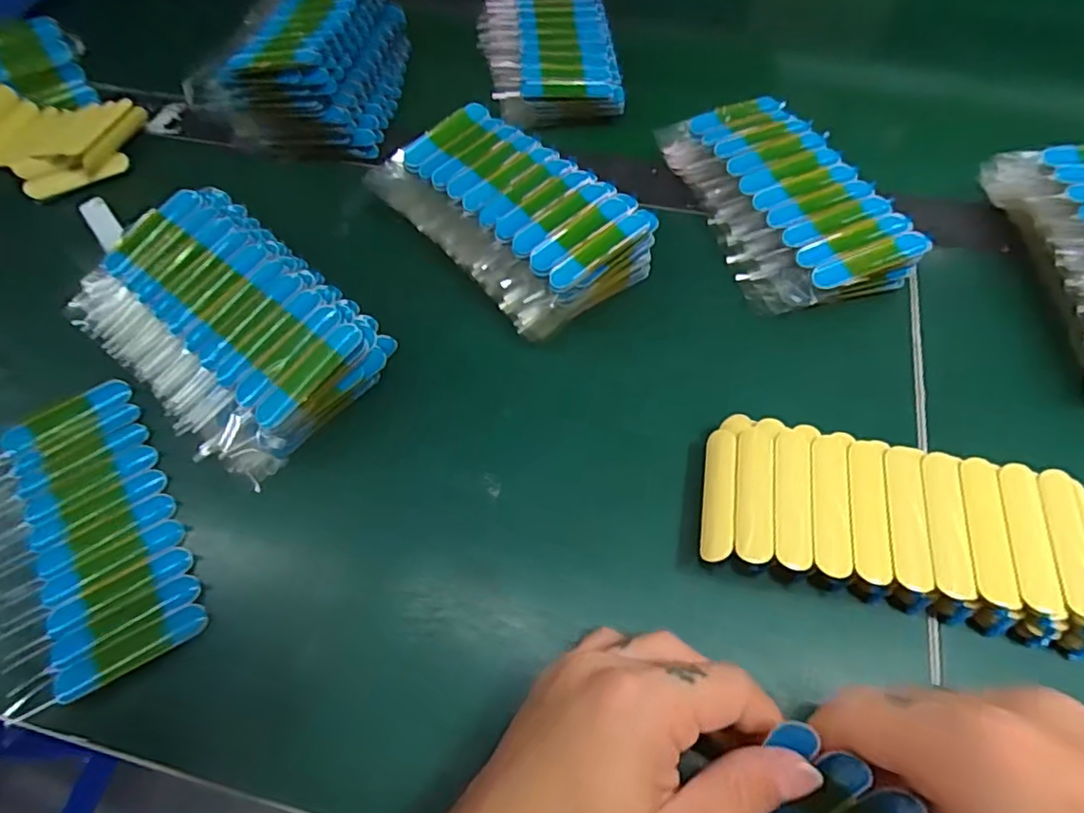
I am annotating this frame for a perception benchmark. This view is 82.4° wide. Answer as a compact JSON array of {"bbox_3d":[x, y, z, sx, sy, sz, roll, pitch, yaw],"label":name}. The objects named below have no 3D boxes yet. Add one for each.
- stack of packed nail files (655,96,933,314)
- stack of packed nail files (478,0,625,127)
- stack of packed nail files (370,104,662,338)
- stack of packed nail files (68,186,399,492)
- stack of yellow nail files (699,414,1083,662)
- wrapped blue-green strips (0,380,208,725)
[{"bbox_3d":[0.139,-0.122,0.361,0.088,0.026,0.158,-15,60,-7],"label":"stack of packed nail files"},{"bbox_3d":[0.004,-0.269,0.455,0.093,0.023,0.157,-4,59,-1],"label":"stack of packed nail files"},{"bbox_3d":[-0.021,-0.112,0.356,0.087,0.038,0.157,-40,66,-20],"label":"stack of packed nail files"},{"bbox_3d":[-0.171,-0.051,0.324,0.177,0.038,0.104,36,67,21],"label":"stack of packed nail files"},{"bbox_3d":[0.147,0.050,0.264,0.150,0.026,0.067,12,61,9],"label":"stack of yellow nail files"},{"bbox_3d":[-0.215,0.058,0.288,0.079,0.016,0.144,-29,63,-15],"label":"wrapped blue-green strips"}]

